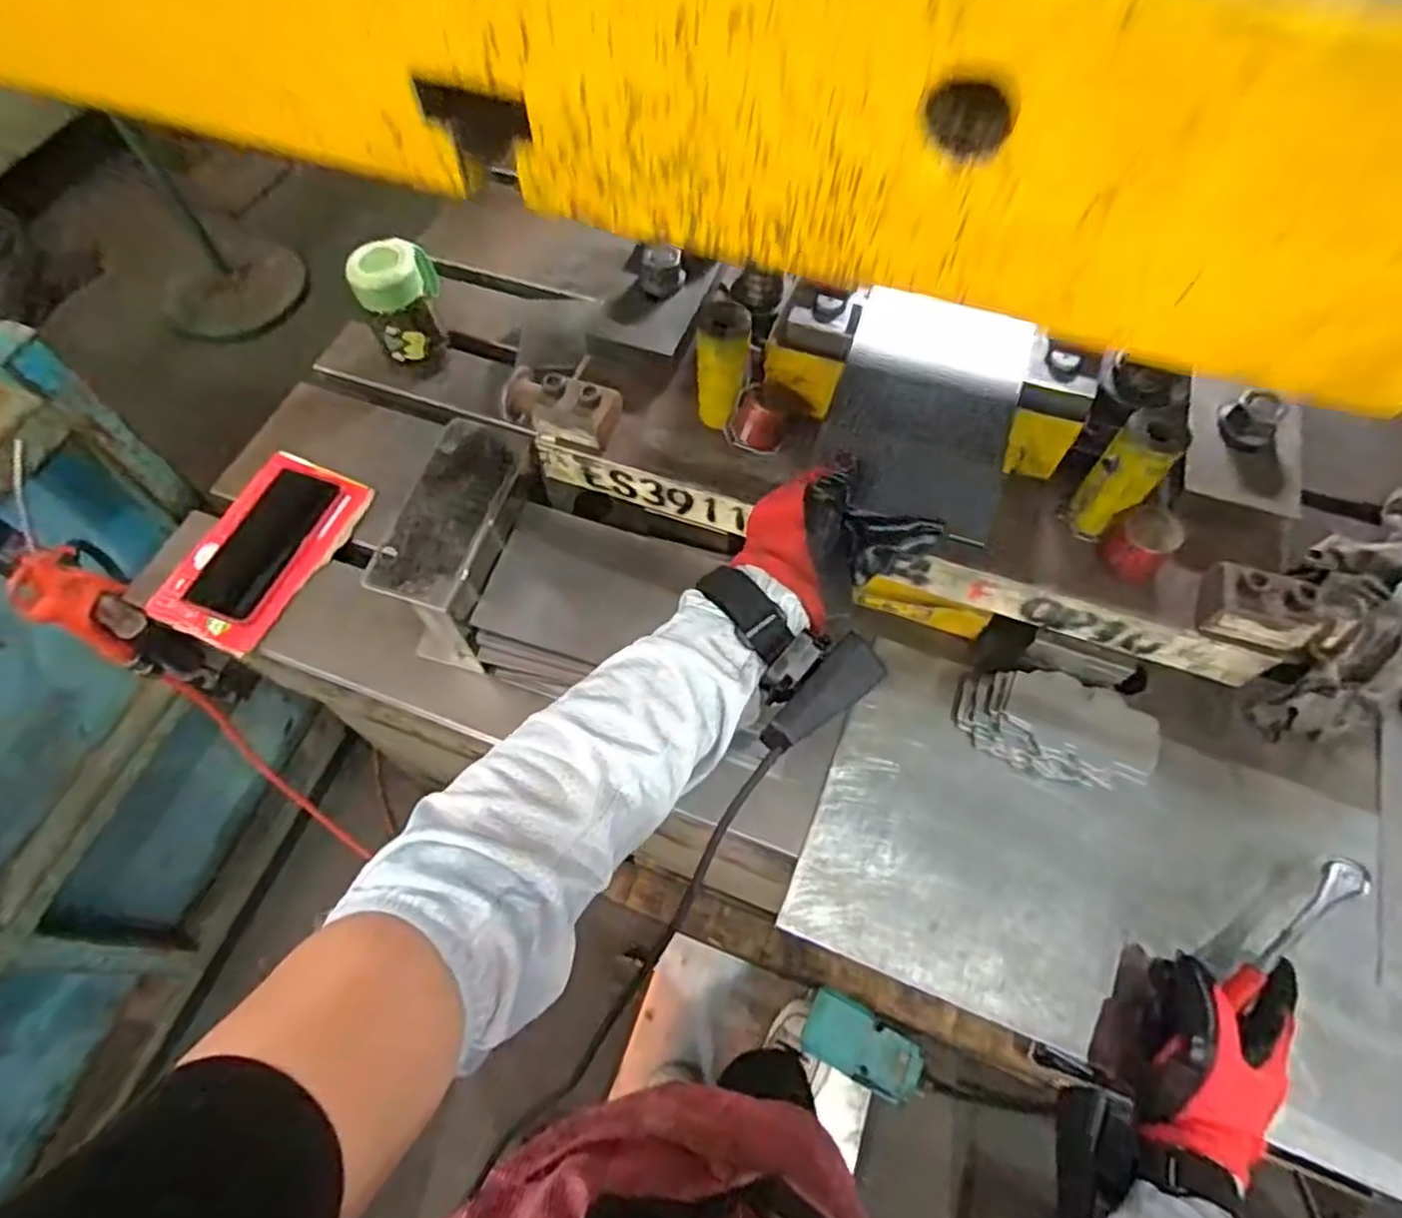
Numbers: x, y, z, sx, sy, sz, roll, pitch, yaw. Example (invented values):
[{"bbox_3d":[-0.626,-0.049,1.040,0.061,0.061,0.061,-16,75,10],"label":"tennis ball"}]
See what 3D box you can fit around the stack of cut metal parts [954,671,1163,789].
[{"bbox_3d":[0.279,0.096,0.595,0.141,0.052,0.070,16,63,9],"label":"stack of cut metal parts"}]

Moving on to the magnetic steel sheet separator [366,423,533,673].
[{"bbox_3d":[-0.192,-0.051,0.626,0.072,0.126,0.163,13,63,7],"label":"magnetic steel sheet separator"}]

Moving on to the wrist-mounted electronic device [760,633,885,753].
[{"bbox_3d":[0.063,0.044,0.381,0.073,0.018,0.024,-40,68,-19],"label":"wrist-mounted electronic device"}]

